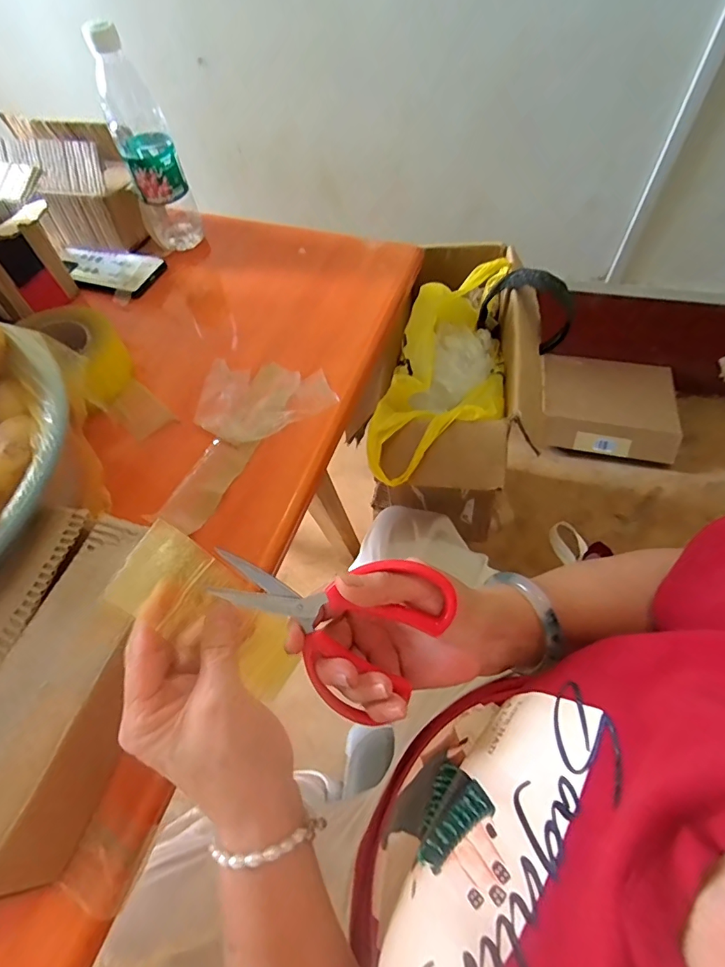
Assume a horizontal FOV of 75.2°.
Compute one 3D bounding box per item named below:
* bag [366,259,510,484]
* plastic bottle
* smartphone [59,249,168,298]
[{"bbox_3d":[0.126,-0.165,0.653,0.145,0.113,0.414,14,60,10],"label":"bag"},{"bbox_3d":[-0.259,-0.400,0.573,0.069,0.221,0.057,-20,60,-10],"label":"plastic bottle"},{"bbox_3d":[-0.345,-0.284,0.626,0.147,0.014,0.077,12,59,9],"label":"smartphone"}]

